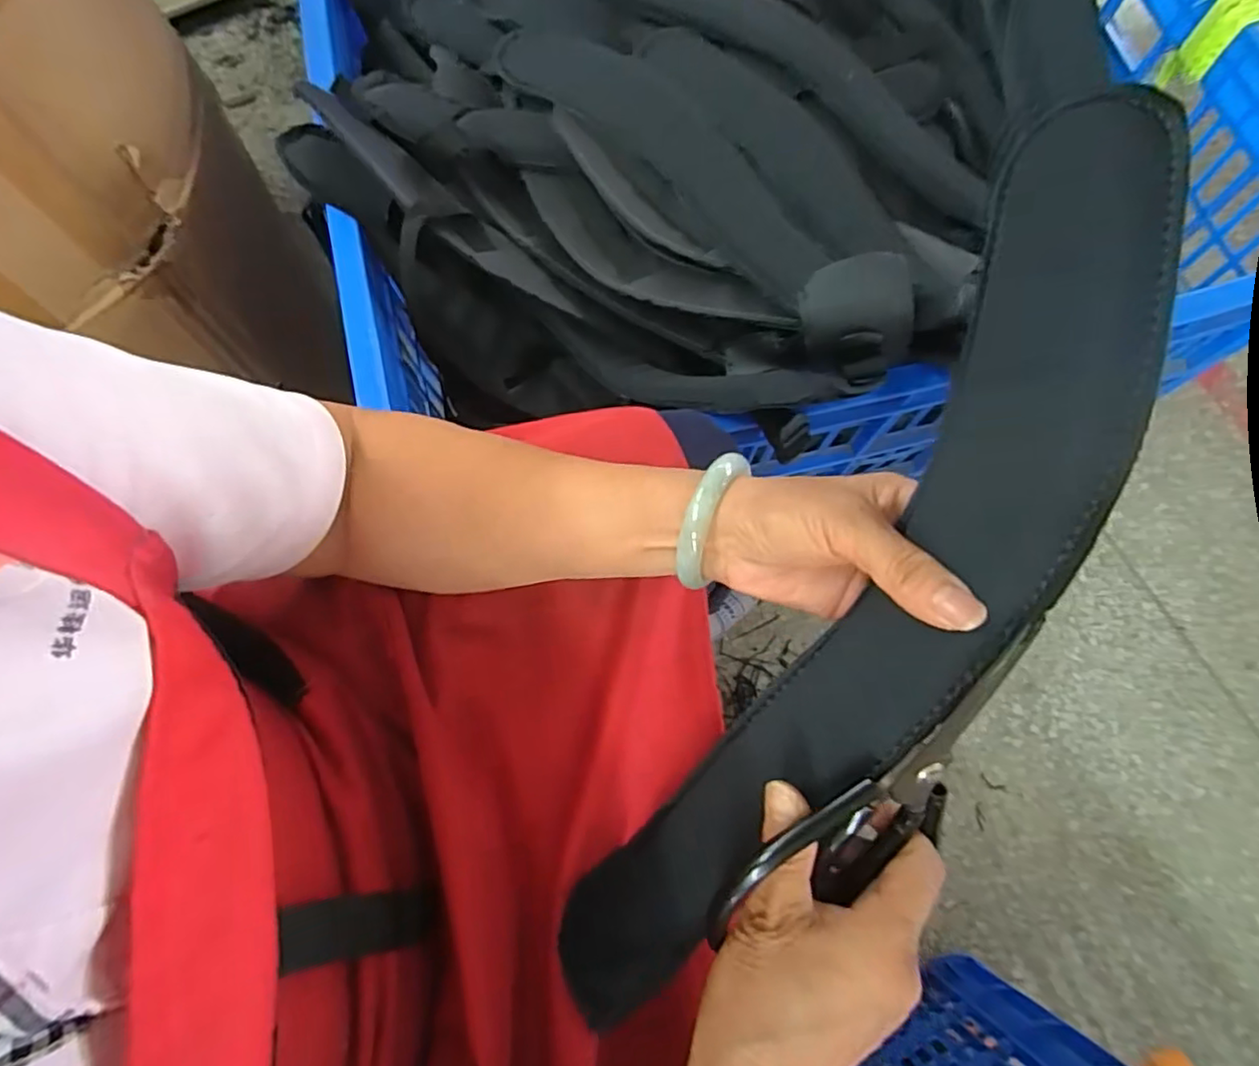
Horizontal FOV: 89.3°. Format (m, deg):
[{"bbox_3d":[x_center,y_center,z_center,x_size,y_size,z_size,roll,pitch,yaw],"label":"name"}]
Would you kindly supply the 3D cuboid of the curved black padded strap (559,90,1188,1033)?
[{"bbox_3d":[0.097,0.044,0.275,0.090,0.068,0.456,32,104,10],"label":"curved black padded strap"}]

